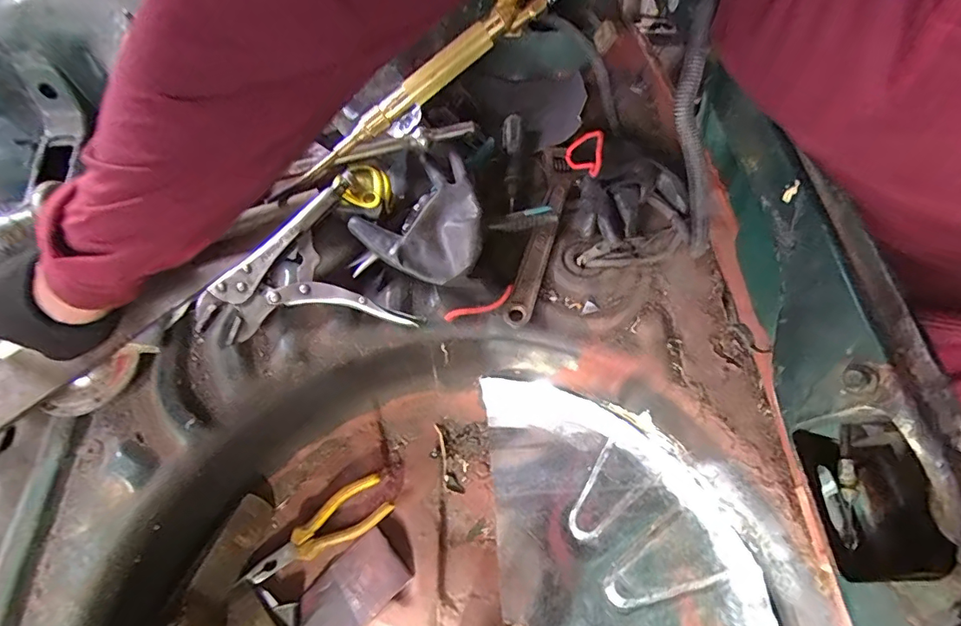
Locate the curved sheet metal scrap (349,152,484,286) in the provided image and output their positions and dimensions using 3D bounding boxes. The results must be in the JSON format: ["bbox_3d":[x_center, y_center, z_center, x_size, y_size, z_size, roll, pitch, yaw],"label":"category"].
[{"bbox_3d":[-0.049,-0.098,0.517,0.124,0.032,0.134,41,65,16],"label":"curved sheet metal scrap"}]

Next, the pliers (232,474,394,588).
[{"bbox_3d":[-0.176,0.231,0.525,0.159,0.022,0.050,-21,65,-16],"label":"pliers"}]

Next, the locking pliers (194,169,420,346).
[{"bbox_3d":[-0.191,-0.038,0.496,0.190,0.017,0.169,-20,82,-9],"label":"locking pliers"}]

